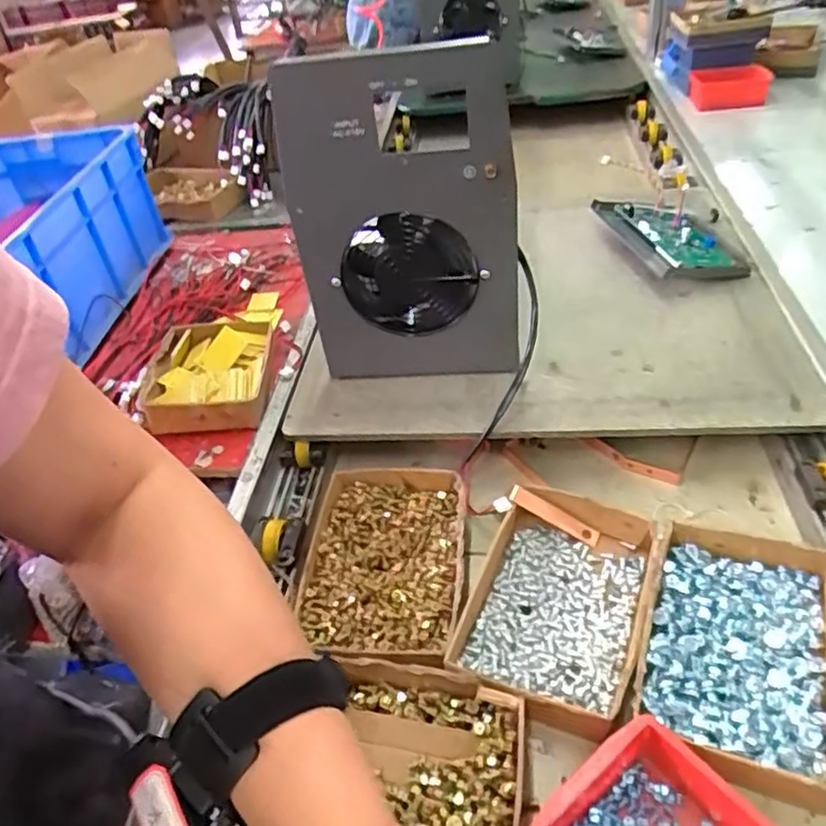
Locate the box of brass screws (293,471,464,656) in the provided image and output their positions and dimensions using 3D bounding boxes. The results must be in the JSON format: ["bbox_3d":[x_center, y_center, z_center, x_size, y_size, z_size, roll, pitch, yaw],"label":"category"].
[{"bbox_3d":[-0.029,0.148,0.671,0.158,0.039,0.213,-1,41,8],"label":"box of brass screws"}]

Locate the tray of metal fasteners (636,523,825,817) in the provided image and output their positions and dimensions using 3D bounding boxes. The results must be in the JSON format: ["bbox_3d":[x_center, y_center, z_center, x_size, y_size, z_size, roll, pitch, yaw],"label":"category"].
[{"bbox_3d":[0.279,0.200,0.563,0.148,0.038,0.223,14,45,23],"label":"tray of metal fasteners"}]

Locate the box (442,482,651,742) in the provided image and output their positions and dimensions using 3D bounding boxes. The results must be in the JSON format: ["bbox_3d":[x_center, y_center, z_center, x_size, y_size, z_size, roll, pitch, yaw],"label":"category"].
[{"bbox_3d":[0.133,0.174,0.622,0.154,0.041,0.222,12,44,22],"label":"box"}]

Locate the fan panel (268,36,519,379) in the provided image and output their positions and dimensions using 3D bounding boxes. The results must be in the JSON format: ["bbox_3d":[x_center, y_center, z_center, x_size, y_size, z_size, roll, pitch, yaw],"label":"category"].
[{"bbox_3d":[-0.011,-0.186,0.701,0.229,0.353,0.047,4,43,15],"label":"fan panel"}]

